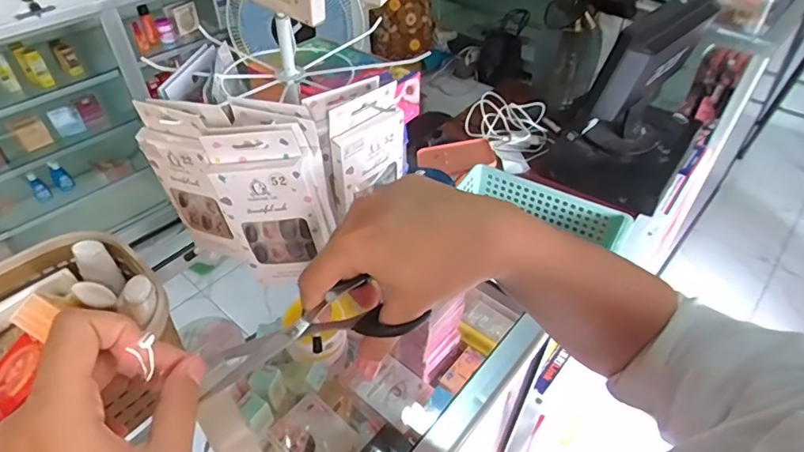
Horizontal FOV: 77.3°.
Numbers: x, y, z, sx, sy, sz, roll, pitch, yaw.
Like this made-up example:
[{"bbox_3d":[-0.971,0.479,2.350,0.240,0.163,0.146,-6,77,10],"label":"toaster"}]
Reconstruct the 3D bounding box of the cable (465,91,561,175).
[{"bbox_3d":[0.232,-0.230,1.117,0.182,0.091,0.197,24,49,23],"label":"cable"}]

